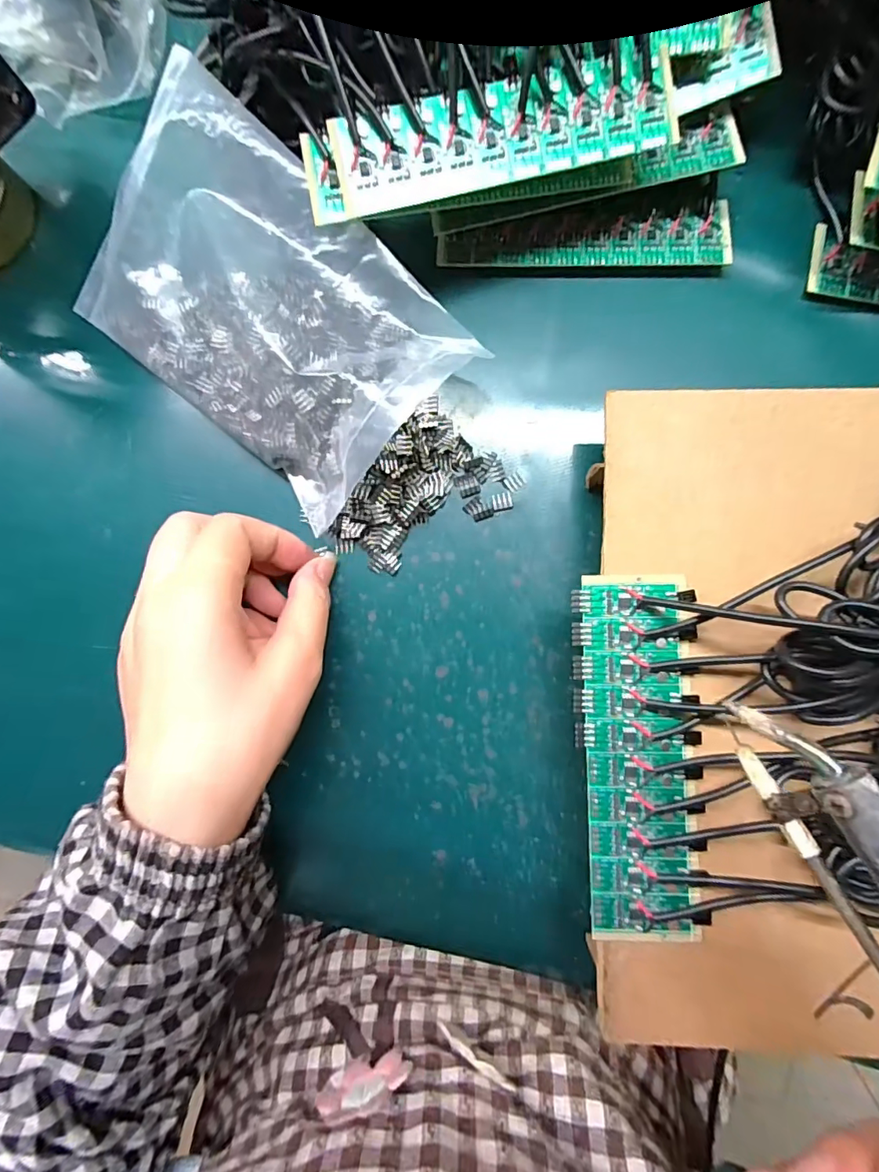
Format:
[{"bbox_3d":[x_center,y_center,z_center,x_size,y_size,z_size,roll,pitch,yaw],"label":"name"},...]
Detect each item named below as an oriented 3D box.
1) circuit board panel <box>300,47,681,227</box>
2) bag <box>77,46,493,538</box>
[{"bbox_3d":[0.020,-0.187,0.209,0.153,0.016,0.037,-10,87,3],"label":"circuit board panel"},{"bbox_3d":[-0.081,-0.125,0.232,0.177,0.045,0.110,43,90,4],"label":"bag"}]

